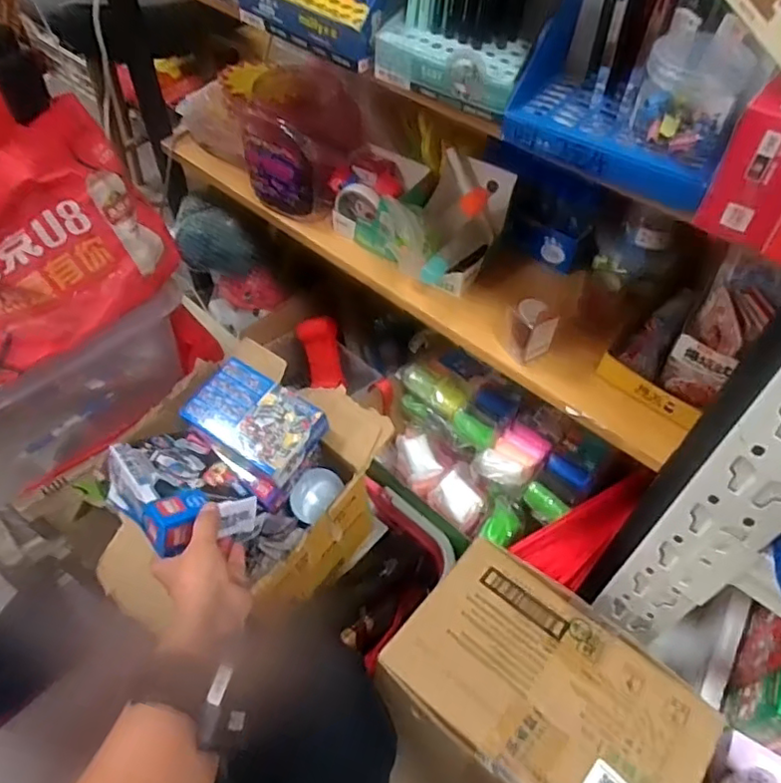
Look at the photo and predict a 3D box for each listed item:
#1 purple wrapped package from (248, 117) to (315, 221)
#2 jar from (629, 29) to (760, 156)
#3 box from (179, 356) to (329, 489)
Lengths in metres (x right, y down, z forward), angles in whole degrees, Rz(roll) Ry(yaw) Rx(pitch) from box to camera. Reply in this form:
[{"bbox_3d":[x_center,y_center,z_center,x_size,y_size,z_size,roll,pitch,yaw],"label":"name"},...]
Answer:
[{"bbox_3d":[-0.142,-0.291,0.797,0.083,0.116,0.039,22,54,15],"label":"purple wrapped package"},{"bbox_3d":[0.220,-0.222,0.448,0.067,0.058,0.070,1,51,-1],"label":"jar"},{"bbox_3d":[-0.161,0.034,0.729,0.159,0.045,0.101,28,68,16],"label":"box"}]

